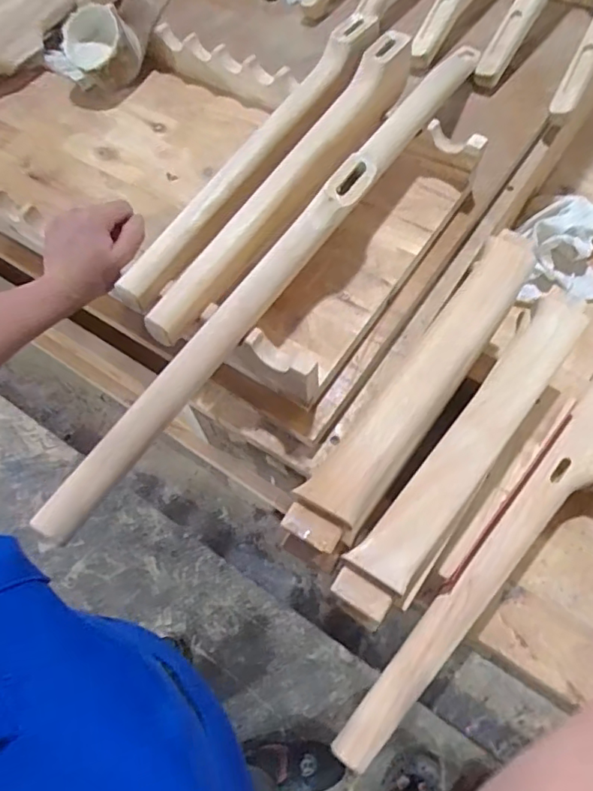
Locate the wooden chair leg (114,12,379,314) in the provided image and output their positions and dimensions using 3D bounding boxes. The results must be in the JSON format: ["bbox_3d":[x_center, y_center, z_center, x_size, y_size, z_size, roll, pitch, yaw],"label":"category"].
[{"bbox_3d":[-0.041,-0.259,0.549,0.047,0.034,0.422,30,69,18],"label":"wooden chair leg"}]

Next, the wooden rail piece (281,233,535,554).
[{"bbox_3d":[0.126,-0.018,0.526,0.068,0.046,0.395,34,70,19],"label":"wooden rail piece"}]

